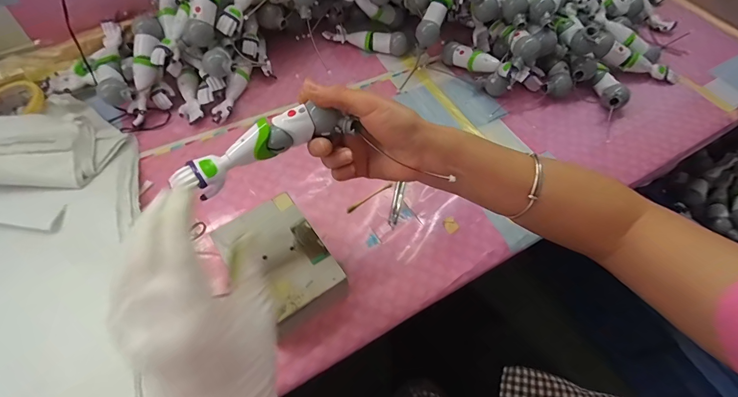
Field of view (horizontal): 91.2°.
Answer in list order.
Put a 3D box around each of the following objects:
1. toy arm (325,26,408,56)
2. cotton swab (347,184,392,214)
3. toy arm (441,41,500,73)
[{"bbox_3d":[-0.008,-0.271,0.615,0.150,0.026,0.028,15,59,9],"label":"toy arm"},{"bbox_3d":[0.000,-0.001,0.465,0.069,0.004,0.006,-33,64,-18],"label":"cotton swab"},{"bbox_3d":[0.158,-0.228,0.579,0.030,0.029,0.115,-35,48,-21],"label":"toy arm"}]

